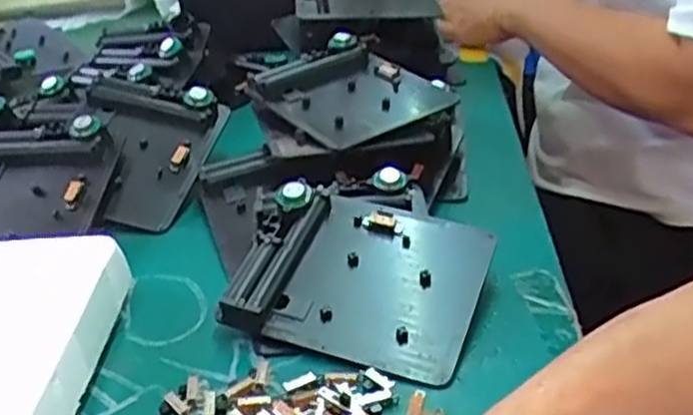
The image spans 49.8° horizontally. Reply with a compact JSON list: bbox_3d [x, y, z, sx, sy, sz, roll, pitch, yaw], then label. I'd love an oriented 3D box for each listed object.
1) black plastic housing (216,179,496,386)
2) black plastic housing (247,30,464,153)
[{"bbox_3d":[0.003,0.034,0.420,0.141,0.017,0.110,16,47,15],"label":"black plastic housing"},{"bbox_3d":[0.001,-0.090,0.556,0.132,0.034,0.114,-28,37,-35],"label":"black plastic housing"}]

